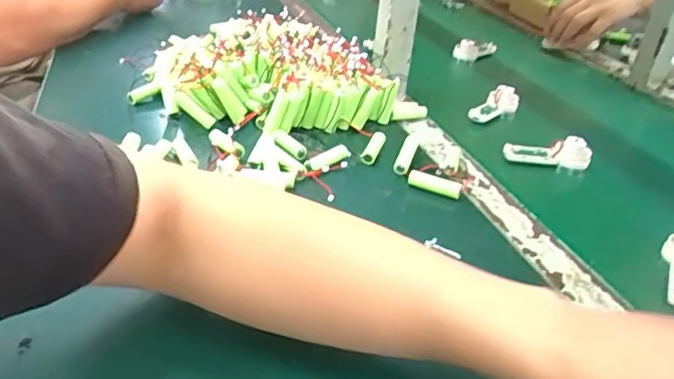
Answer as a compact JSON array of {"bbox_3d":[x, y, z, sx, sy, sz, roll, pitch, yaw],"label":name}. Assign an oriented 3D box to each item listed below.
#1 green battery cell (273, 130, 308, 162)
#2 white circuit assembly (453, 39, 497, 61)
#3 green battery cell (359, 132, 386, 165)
[{"bbox_3d":[-0.046,-0.042,0.561,0.017,0.016,0.048,-21,40,-35],"label":"green battery cell"},{"bbox_3d":[0.237,-0.241,0.958,0.088,0.033,0.022,-16,38,-30],"label":"white circuit assembly"},{"bbox_3d":[0.038,-0.043,0.576,0.014,0.016,0.051,14,33,14],"label":"green battery cell"}]

